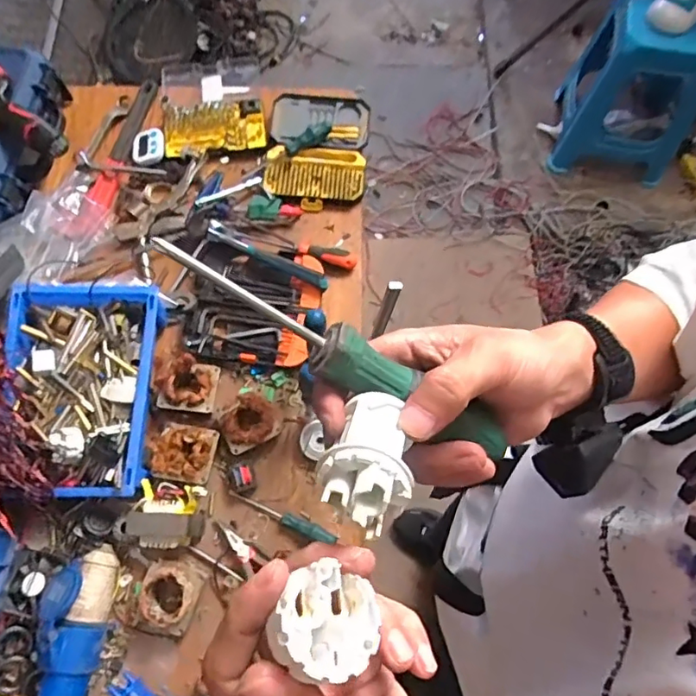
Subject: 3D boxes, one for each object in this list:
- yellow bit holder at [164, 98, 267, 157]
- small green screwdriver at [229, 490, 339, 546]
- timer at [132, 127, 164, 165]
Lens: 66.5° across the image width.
[{"bbox_3d":[-0.251,-0.414,0.995,0.184,0.026,0.113,-10,71,-2],"label":"yellow bit holder"},{"bbox_3d":[-0.098,0.251,0.780,0.173,0.016,0.022,20,72,8],"label":"small green screwdriver"},{"bbox_3d":[-0.372,-0.372,0.984,0.064,0.009,0.069,-7,82,12],"label":"timer"}]

